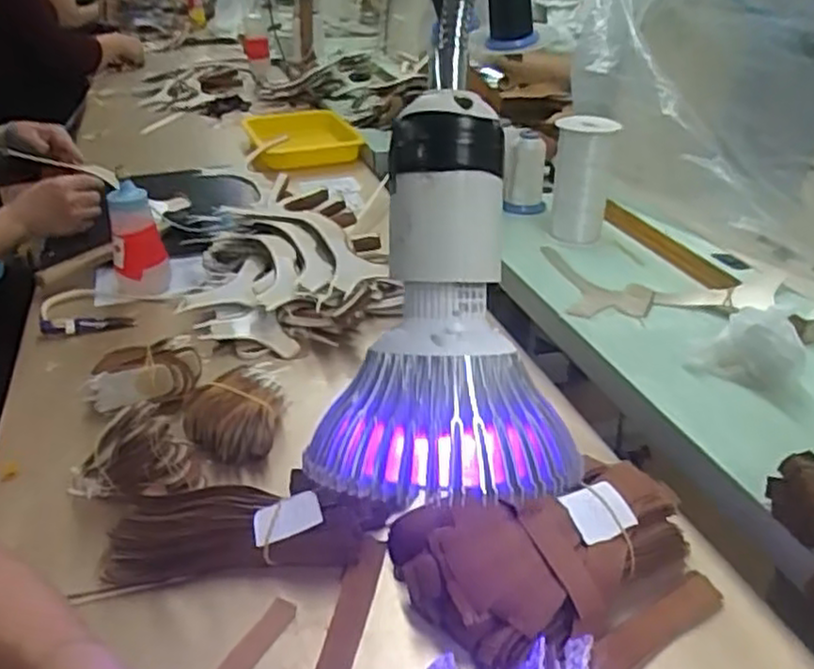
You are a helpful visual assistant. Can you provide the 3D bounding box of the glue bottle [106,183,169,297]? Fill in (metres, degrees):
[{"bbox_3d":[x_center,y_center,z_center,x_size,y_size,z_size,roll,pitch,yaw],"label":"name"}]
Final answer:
[{"bbox_3d":[-0.326,-0.111,0.889,0.063,0.128,0.058,-13,33,-21],"label":"glue bottle"}]

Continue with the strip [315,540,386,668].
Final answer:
[{"bbox_3d":[-0.042,0.196,0.475,0.026,0.007,0.162,-3,30,14],"label":"strip"}]

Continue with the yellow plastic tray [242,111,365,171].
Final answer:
[{"bbox_3d":[-0.192,-0.358,1.342,0.191,0.056,0.206,-11,31,-12],"label":"yellow plastic tray"}]

